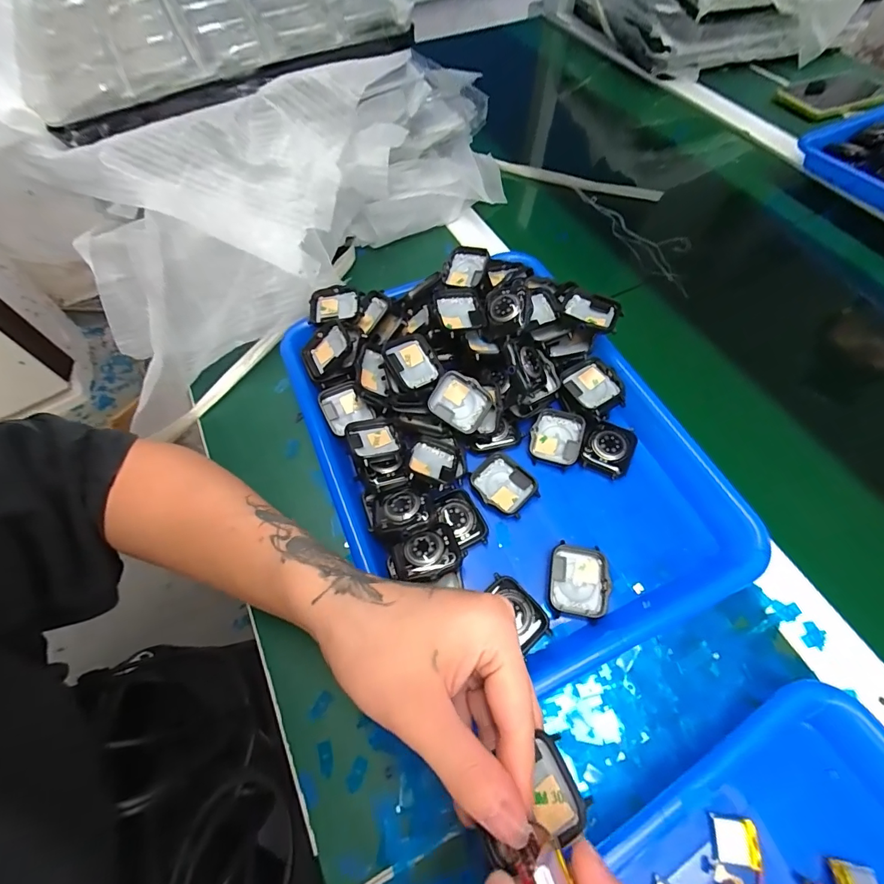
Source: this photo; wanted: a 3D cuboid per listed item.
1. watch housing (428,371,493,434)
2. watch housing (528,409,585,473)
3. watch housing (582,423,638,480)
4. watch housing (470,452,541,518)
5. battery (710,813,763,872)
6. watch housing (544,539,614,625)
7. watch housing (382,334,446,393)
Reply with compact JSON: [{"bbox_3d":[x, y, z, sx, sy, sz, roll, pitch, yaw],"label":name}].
[{"bbox_3d":[0.014,-0.030,0.324,0.043,0.008,0.036,32,91,-6],"label":"watch housing"},{"bbox_3d":[0.089,-0.002,0.331,0.038,0.010,0.044,16,75,18],"label":"watch housing"},{"bbox_3d":[0.127,0.004,0.324,0.033,0.010,0.041,23,64,14],"label":"watch housing"},{"bbox_3d":[0.046,0.032,0.316,0.037,0.009,0.045,-37,66,-17],"label":"watch housing"},{"bbox_3d":[0.151,0.205,0.219,0.021,0.004,0.019,6,61,5],"label":"battery"},{"bbox_3d":[0.089,0.093,0.282,0.038,0.012,0.045,8,61,7],"label":"watch housing"},{"bbox_3d":[-0.021,-0.060,0.326,0.037,0.010,0.042,-25,82,-19],"label":"watch housing"}]

